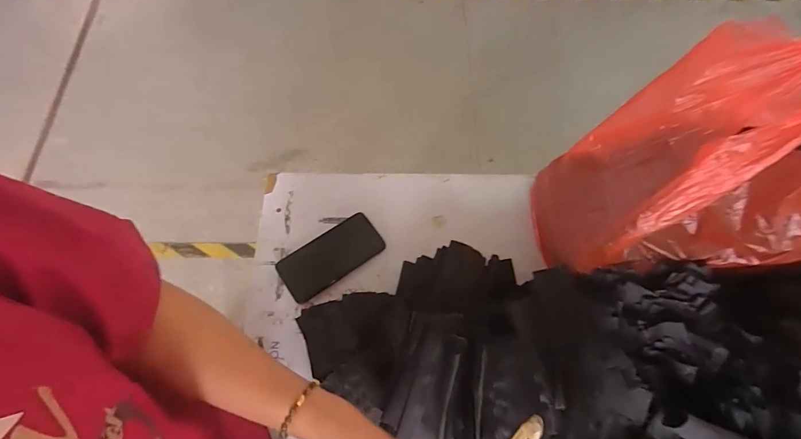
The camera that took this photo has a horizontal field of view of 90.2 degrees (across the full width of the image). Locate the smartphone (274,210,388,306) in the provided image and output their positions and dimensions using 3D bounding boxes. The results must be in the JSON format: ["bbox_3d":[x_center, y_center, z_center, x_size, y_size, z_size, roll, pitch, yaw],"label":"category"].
[{"bbox_3d":[-0.111,0.059,0.643,0.165,0.006,0.082,-32,72,-13],"label":"smartphone"}]

